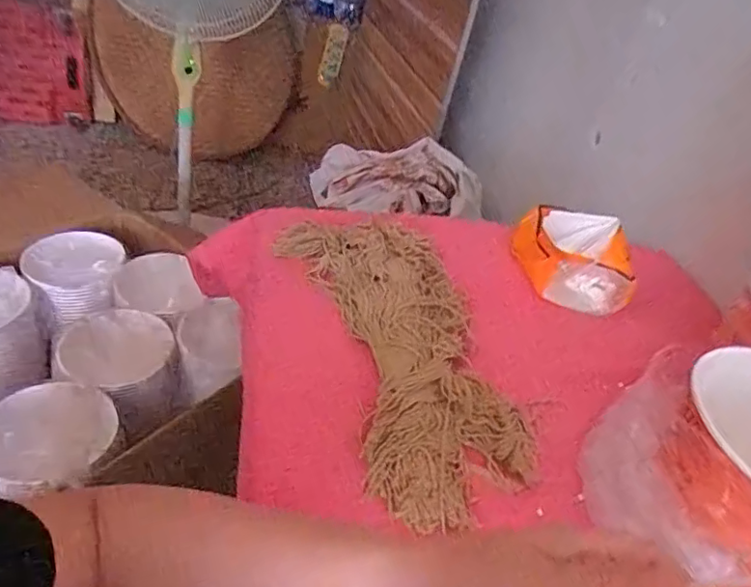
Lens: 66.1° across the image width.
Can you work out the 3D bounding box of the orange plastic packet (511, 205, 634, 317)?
[{"bbox_3d":[0.242,-0.048,0.702,0.148,0.080,0.106,23,38,10],"label":"orange plastic packet"}]

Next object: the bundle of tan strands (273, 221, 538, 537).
[{"bbox_3d":[0.030,0.038,0.555,0.168,0.040,0.373,-4,41,-23],"label":"bundle of tan strands"}]

